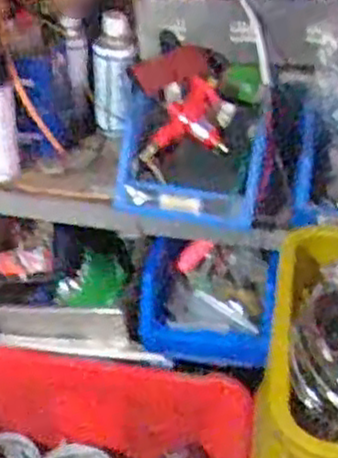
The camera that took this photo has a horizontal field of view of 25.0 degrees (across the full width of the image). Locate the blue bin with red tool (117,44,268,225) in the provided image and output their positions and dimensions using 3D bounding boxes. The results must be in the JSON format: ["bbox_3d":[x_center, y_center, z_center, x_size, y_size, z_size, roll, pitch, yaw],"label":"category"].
[{"bbox_3d":[0.039,-0.141,1.172,0.230,0.143,0.282,6,37,3],"label":"blue bin with red tool"}]

